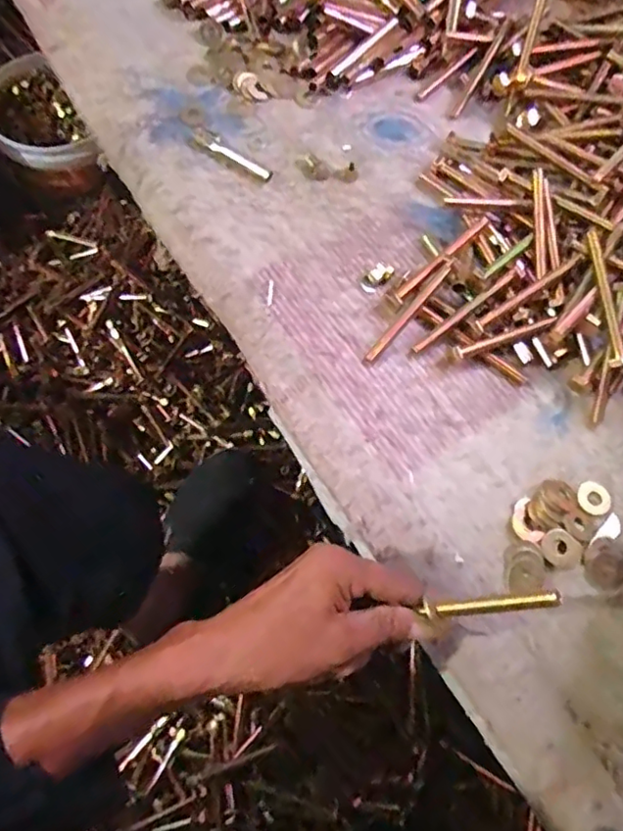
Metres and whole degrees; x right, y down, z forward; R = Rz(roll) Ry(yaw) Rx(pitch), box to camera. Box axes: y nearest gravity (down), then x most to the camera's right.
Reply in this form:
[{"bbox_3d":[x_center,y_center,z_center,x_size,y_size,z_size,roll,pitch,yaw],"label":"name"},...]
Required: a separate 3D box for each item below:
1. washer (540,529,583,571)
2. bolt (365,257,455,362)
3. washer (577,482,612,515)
[{"bbox_3d":[0.174,0.094,0.400,0.025,0.004,0.027,1,68,-2],"label":"washer"},{"bbox_3d":[0.077,-0.082,0.448,0.009,0.008,0.103,40,87,13],"label":"bolt"},{"bbox_3d":[0.206,0.060,0.419,0.027,0.004,0.024,5,68,0],"label":"washer"}]

